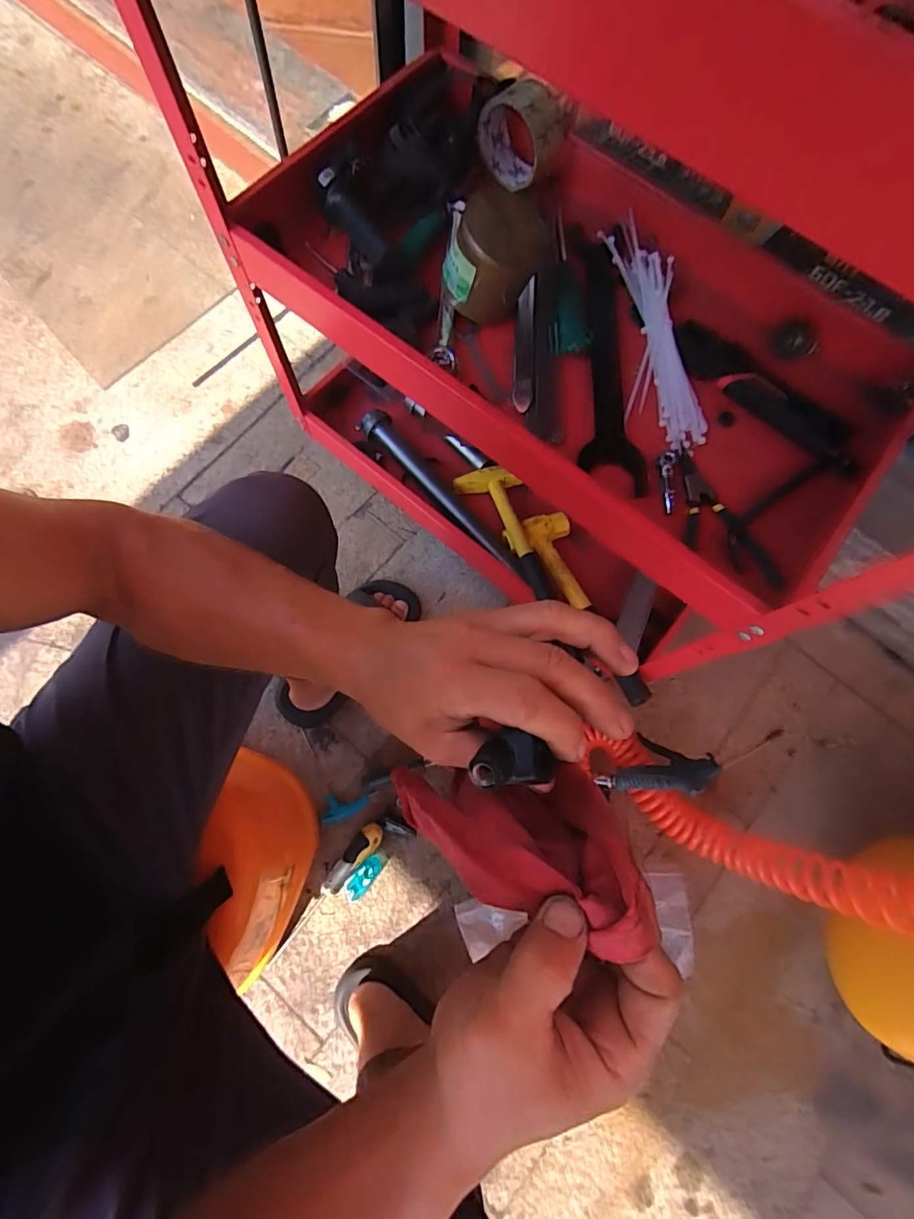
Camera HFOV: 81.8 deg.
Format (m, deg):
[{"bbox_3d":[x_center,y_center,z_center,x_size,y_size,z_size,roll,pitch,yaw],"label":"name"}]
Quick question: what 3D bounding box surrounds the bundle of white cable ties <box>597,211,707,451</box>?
[{"bbox_3d":[0.209,-0.301,0.569,0.075,0.014,0.277,-4,75,-6],"label":"bundle of white cable ties"}]

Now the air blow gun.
[{"bbox_3d":[0.297,0.222,0.743,0.134,0.030,0.079,-8,46,36],"label":"air blow gun"}]

